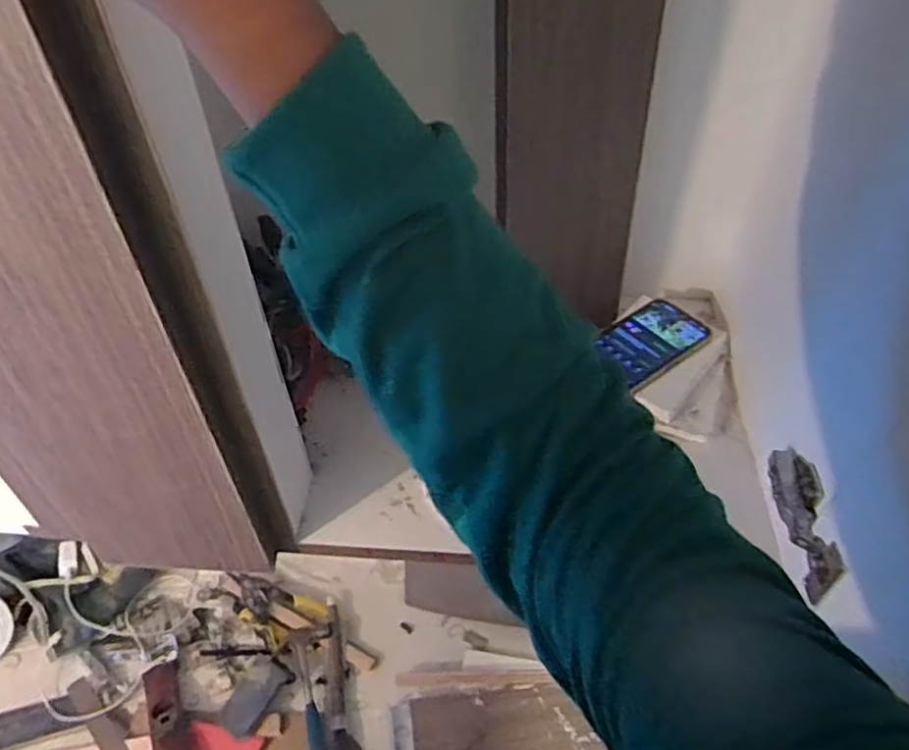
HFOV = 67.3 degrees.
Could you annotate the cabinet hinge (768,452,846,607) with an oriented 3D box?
[{"bbox_3d":[0.274,0.110,0.541,0.024,0.047,0.117,1,47,3],"label":"cabinet hinge"}]

